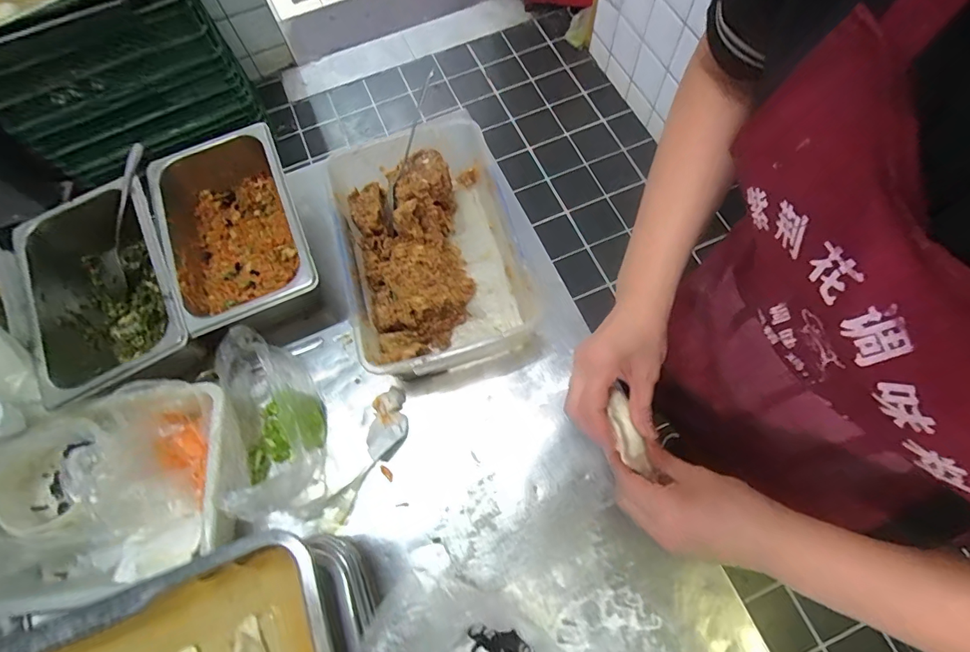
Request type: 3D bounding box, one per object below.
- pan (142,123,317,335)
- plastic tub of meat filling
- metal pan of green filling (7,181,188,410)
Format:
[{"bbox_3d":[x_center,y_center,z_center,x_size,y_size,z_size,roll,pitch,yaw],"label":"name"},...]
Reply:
[{"bbox_3d":[-0.305,-0.113,0.572,0.151,0.077,0.252,-24,71,-6],"label":"pan"},{"bbox_3d":[-0.065,-0.089,0.568,0.203,0.102,0.302,-14,68,-3],"label":"plastic tub of meat filling"},{"bbox_3d":[-0.445,-0.033,0.560,0.158,0.096,0.258,-27,71,-7],"label":"metal pan of green filling"}]

